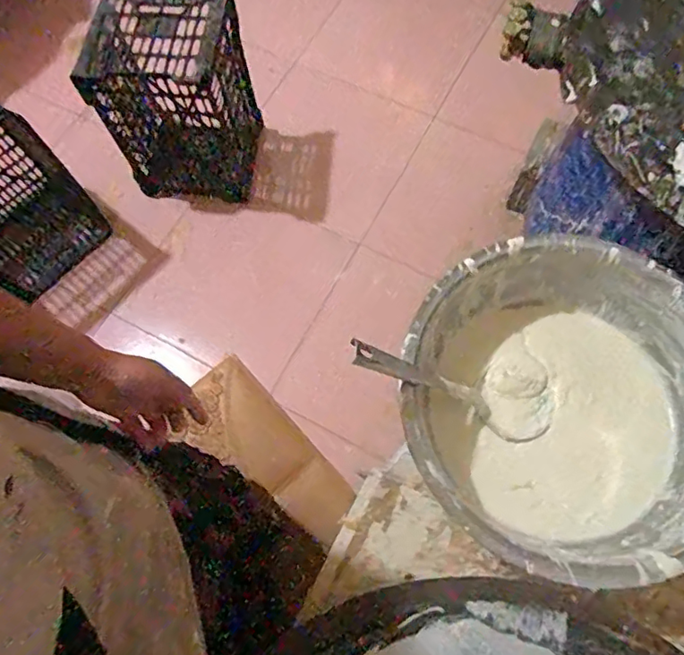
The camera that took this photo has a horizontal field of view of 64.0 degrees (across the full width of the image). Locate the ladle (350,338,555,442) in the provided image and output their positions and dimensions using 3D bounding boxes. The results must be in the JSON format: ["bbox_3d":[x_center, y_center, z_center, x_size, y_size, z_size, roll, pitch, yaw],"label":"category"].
[{"bbox_3d":[0.142,0.071,0.688,0.312,0.077,0.115,16,64,-36],"label":"ladle"}]

